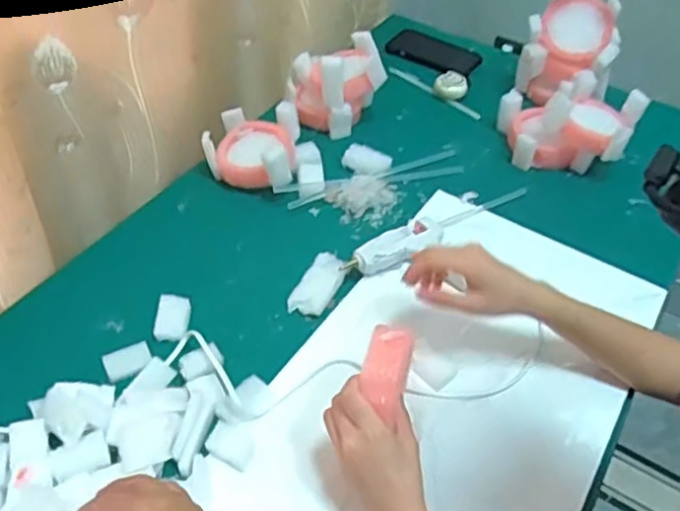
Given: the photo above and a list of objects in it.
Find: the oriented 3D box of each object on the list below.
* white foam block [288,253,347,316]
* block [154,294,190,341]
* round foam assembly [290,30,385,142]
[{"bbox_3d":[-0.022,0.029,0.746,0.041,0.021,0.086,19,47,13],"label":"white foam block"},{"bbox_3d":[-0.174,0.062,0.700,0.032,0.007,0.054,1,45,-4],"label":"block"},{"bbox_3d":[0.002,-0.245,0.952,0.114,0.102,0.107,3,45,-3],"label":"round foam assembly"}]

